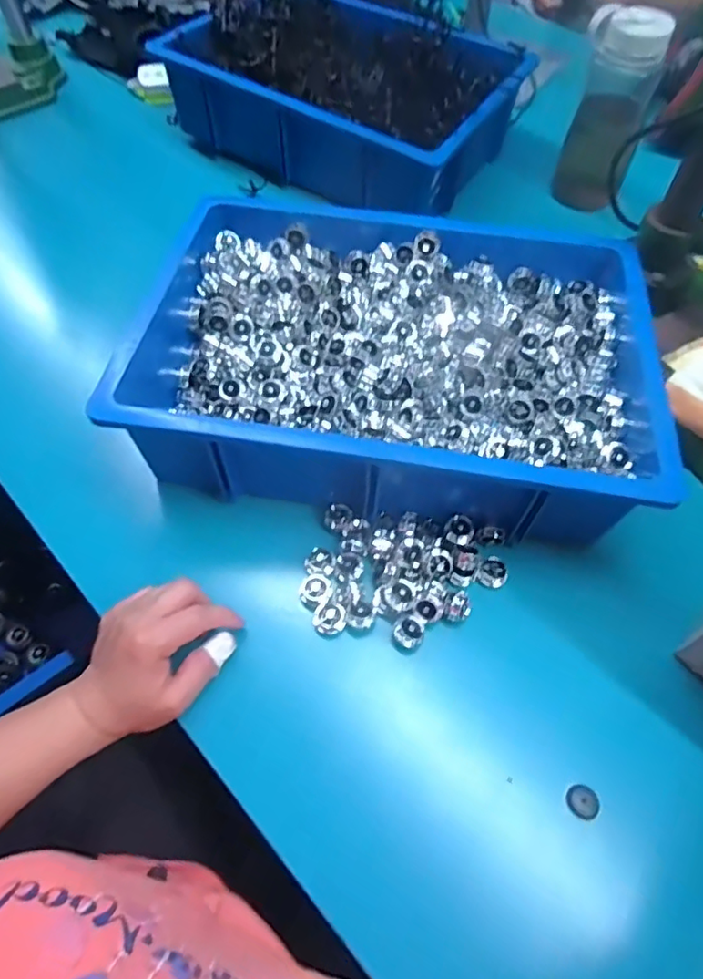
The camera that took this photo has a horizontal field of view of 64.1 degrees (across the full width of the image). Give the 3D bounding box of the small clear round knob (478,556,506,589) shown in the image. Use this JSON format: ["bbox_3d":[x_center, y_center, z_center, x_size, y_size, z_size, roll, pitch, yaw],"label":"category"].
[{"bbox_3d":[0.117,0.068,0.461,0.022,0.016,0.021,0,58,0],"label":"small clear round knob"}]

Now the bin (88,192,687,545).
[{"bbox_3d":[0.032,-0.132,0.525,0.457,0.091,0.323,8,59,4],"label":"bin"}]

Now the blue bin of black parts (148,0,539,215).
[{"bbox_3d":[-0.011,-0.556,0.780,0.437,0.129,0.310,25,62,15],"label":"blue bin of black parts"}]

